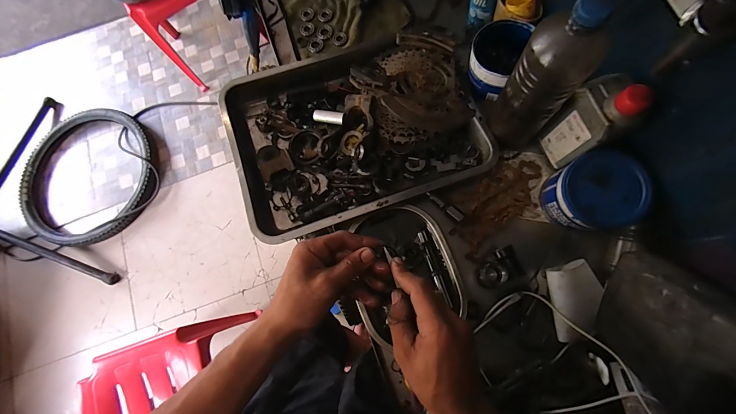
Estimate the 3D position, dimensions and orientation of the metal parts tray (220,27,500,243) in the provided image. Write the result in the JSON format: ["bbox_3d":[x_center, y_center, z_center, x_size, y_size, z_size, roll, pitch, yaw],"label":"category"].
[{"bbox_3d":[-0.021,-0.132,0.523,0.394,0.071,0.288,-20,76,1],"label":"metal parts tray"}]

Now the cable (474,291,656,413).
[{"bbox_3d":[0.257,0.196,0.427,0.208,0.071,0.158,-1,77,6],"label":"cable"}]

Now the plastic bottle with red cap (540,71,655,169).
[{"bbox_3d":[0.294,-0.111,0.435,0.051,0.170,0.067,-26,76,0],"label":"plastic bottle with red cap"}]

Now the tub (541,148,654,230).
[{"bbox_3d":[0.315,-0.017,0.461,0.101,0.098,0.101,-1,77,5],"label":"tub"}]

